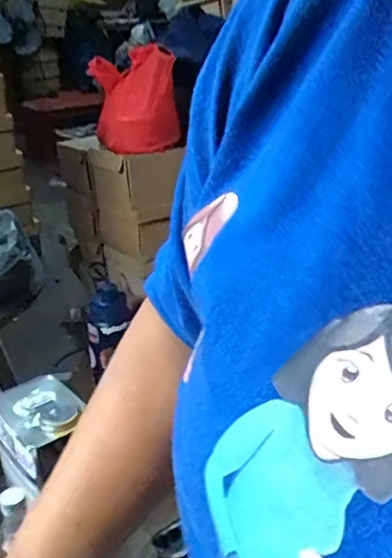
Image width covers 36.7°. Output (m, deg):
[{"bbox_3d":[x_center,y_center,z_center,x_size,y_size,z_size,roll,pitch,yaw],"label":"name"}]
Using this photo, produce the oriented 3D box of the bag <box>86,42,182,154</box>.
[{"bbox_3d":[-0.114,-0.338,1.109,0.156,0.178,0.109,-4,24,-5],"label":"bag"}]

